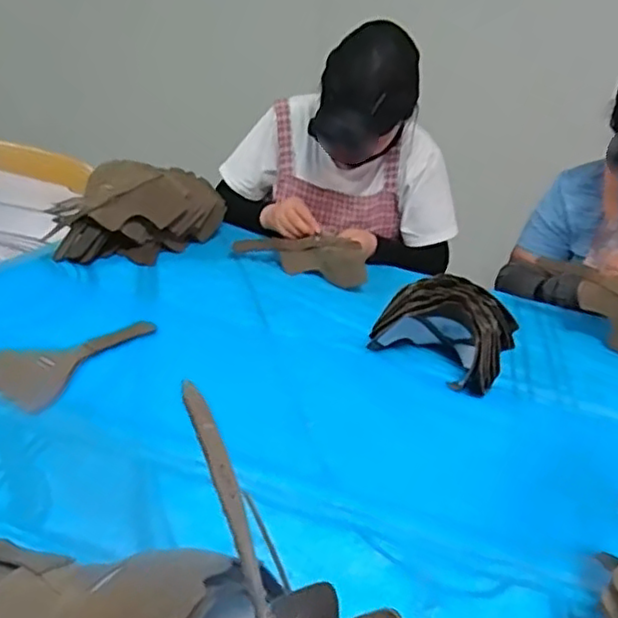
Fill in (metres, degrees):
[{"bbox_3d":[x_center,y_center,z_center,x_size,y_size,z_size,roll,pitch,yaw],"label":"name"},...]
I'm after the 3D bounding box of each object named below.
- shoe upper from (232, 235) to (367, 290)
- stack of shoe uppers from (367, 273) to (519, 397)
[{"bbox_3d":[-0.004,-0.084,1.038,0.210,0.050,0.067,17,25,23],"label":"shoe upper"},{"bbox_3d":[0.166,0.027,0.805,0.149,0.107,0.109,22,25,26],"label":"stack of shoe uppers"}]

